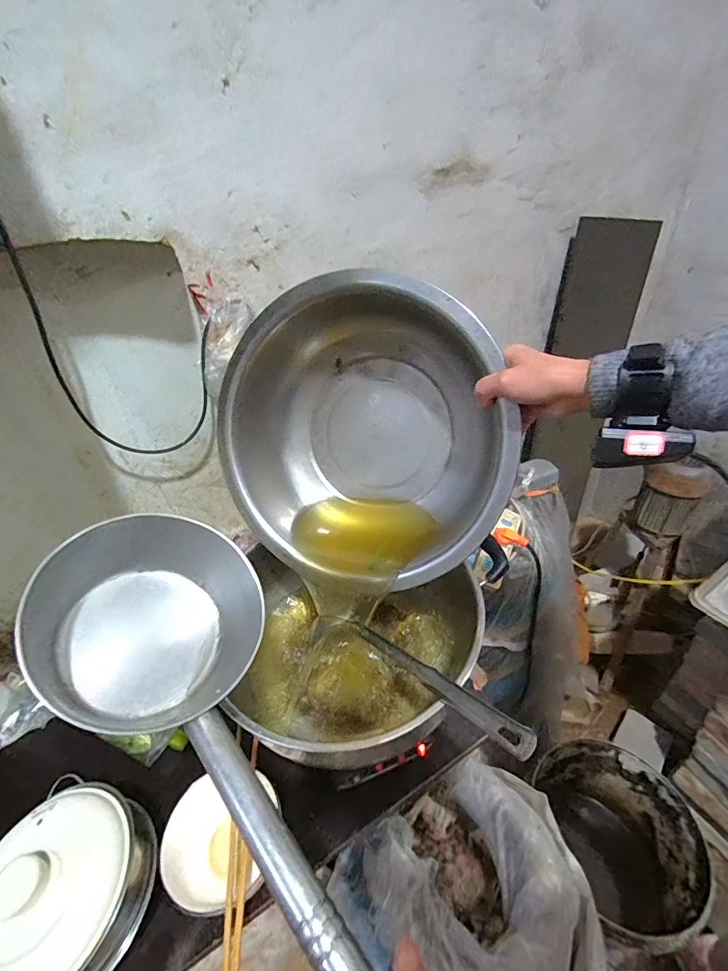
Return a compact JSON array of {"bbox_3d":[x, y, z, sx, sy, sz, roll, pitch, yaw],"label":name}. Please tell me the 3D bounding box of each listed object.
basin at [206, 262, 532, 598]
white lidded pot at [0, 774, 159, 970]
[{"bbox_3d":[0.003,-0.054,0.527,0.358,0.352,0.115,11,14,17],"label":"basin"},{"bbox_3d":[-0.302,0.408,0.417,0.136,0.096,0.168,7,38,16],"label":"white lidded pot"}]

